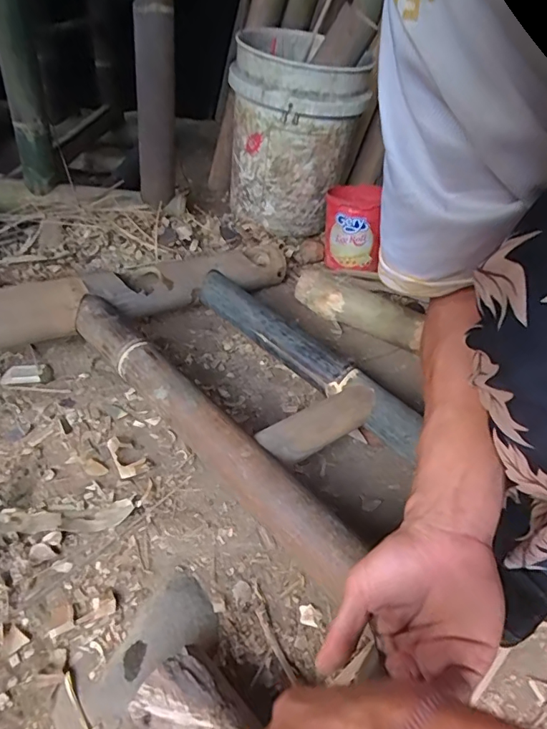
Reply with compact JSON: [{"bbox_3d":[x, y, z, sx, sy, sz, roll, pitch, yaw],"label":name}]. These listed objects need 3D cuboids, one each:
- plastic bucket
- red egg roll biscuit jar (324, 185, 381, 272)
[{"bbox_3d":[0.046,-0.539,1.146,0.280,0.385,0.312,7,38,-2],"label":"plastic bucket"},{"bbox_3d":[0.167,-0.291,1.044,0.117,0.158,0.091,7,37,0],"label":"red egg roll biscuit jar"}]

